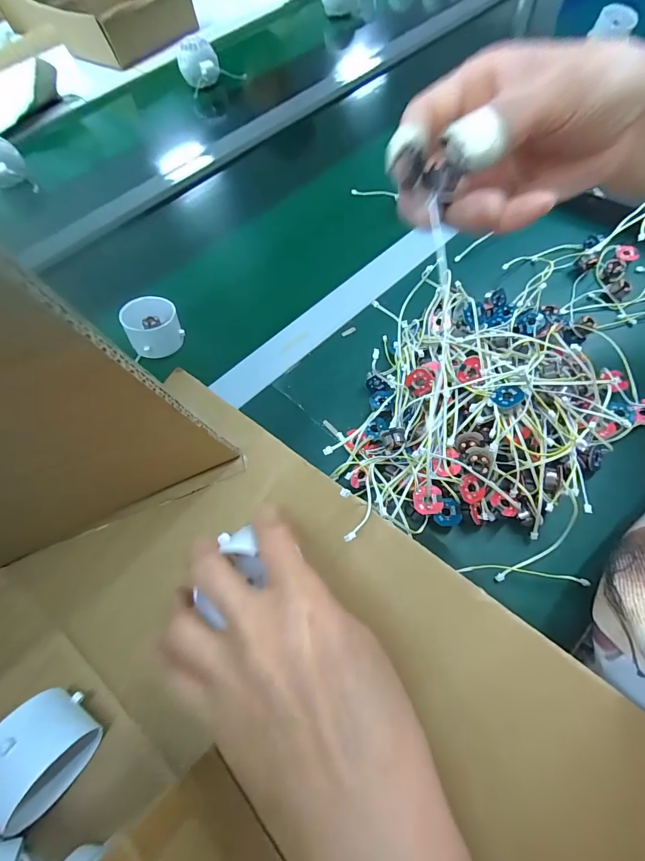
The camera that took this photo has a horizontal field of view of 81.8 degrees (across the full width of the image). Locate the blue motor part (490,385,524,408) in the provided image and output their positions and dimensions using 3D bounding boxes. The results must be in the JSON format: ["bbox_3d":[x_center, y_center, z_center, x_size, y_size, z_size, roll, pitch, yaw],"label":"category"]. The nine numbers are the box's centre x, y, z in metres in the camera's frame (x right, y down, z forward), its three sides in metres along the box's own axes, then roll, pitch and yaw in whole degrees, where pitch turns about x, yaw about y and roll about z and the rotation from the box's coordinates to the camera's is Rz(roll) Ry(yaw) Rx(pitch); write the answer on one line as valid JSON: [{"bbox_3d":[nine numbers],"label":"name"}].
[{"bbox_3d":[0.125,-0.023,0.251,0.019,0.004,0.017,-15,56,21],"label":"blue motor part"}]

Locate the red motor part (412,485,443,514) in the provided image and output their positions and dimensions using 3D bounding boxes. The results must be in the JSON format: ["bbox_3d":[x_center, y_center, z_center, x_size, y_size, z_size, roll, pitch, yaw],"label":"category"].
[{"bbox_3d":[0.072,0.048,0.257,0.019,0.004,0.019,-2,66,13],"label":"red motor part"}]

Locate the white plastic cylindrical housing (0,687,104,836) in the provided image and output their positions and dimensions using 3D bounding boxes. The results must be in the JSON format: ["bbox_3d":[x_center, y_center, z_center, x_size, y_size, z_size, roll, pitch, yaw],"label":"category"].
[{"bbox_3d":[-0.148,0.170,0.198,0.043,0.048,0.048,38,75,20],"label":"white plastic cylindrical housing"}]

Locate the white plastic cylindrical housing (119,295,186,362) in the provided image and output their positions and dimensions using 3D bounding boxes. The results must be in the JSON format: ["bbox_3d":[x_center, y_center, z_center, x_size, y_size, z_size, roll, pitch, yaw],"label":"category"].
[{"bbox_3d":[-0.163,-0.101,0.360,0.048,0.035,0.047,-2,61,3],"label":"white plastic cylindrical housing"}]

